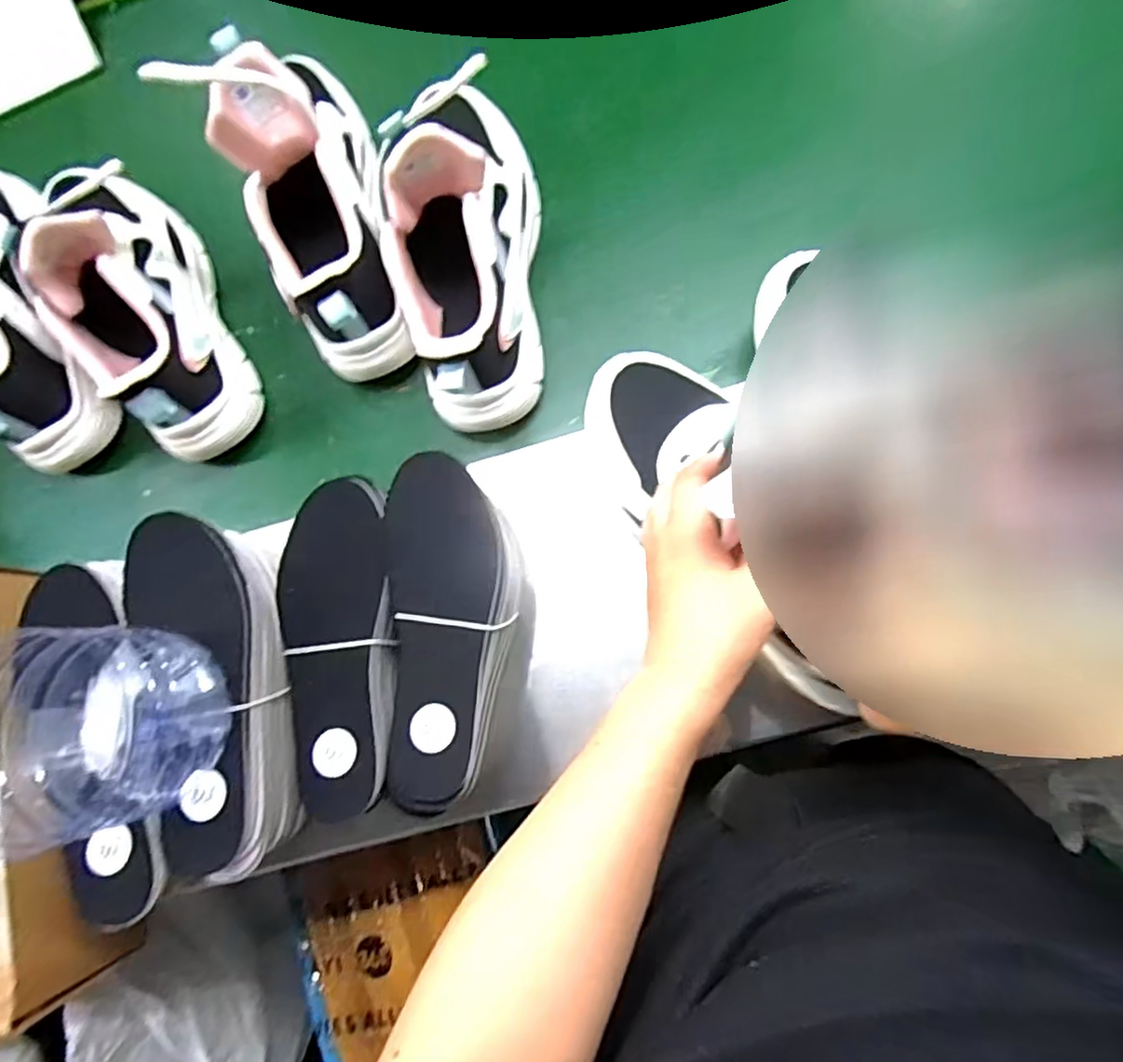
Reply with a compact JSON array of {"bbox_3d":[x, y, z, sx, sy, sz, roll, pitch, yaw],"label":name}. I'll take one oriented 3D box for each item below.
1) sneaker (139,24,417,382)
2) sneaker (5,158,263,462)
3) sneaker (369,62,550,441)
[{"bbox_3d":[-0.184,-0.247,0.456,0.084,0.147,0.245,-21,85,8],"label":"sneaker"},{"bbox_3d":[-0.326,-0.168,0.483,0.079,0.130,0.226,-29,84,7],"label":"sneaker"},{"bbox_3d":[-0.068,-0.209,0.454,0.082,0.139,0.257,-3,87,9],"label":"sneaker"}]

